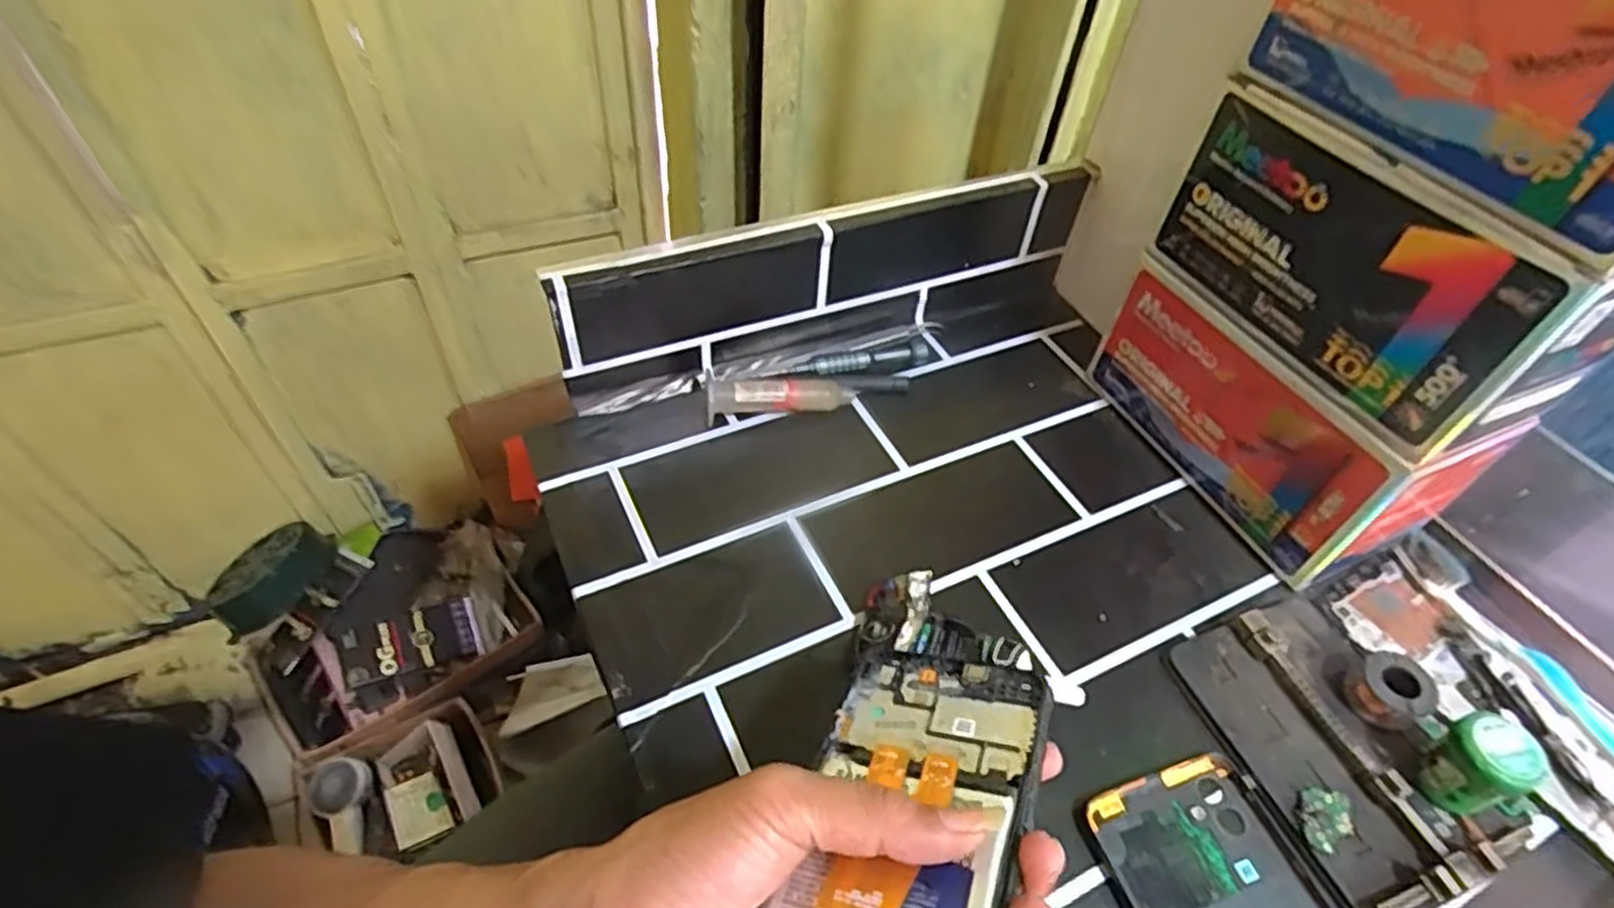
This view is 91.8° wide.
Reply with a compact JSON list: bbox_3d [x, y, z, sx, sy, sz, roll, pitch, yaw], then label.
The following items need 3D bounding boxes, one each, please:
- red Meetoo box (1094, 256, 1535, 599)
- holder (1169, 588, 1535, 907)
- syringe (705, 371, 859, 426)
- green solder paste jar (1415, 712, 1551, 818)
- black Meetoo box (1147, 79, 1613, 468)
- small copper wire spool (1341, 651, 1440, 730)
[{"bbox_3d":[0.259,-0.030,0.436,0.088,0.091,0.177,-19,53,-18],"label":"red Meetoo box"},{"bbox_3d":[0.238,0.125,0.349,0.094,0.021,0.129,-13,51,-13],"label":"holder"},{"bbox_3d":[-0.017,-0.035,0.465,0.084,0.022,0.020,-7,50,-8],"label":"syringe"},{"bbox_3d":[0.278,0.131,0.328,0.033,0.041,0.030,1,50,-2],"label":"green solder paste jar"},{"bbox_3d":[0.266,-0.096,0.363,0.084,0.091,0.176,-18,52,-19],"label":"black Meetoo box"},{"bbox_3d":[0.265,0.109,0.358,0.027,0.025,0.029,1,50,-2],"label":"small copper wire spool"}]

